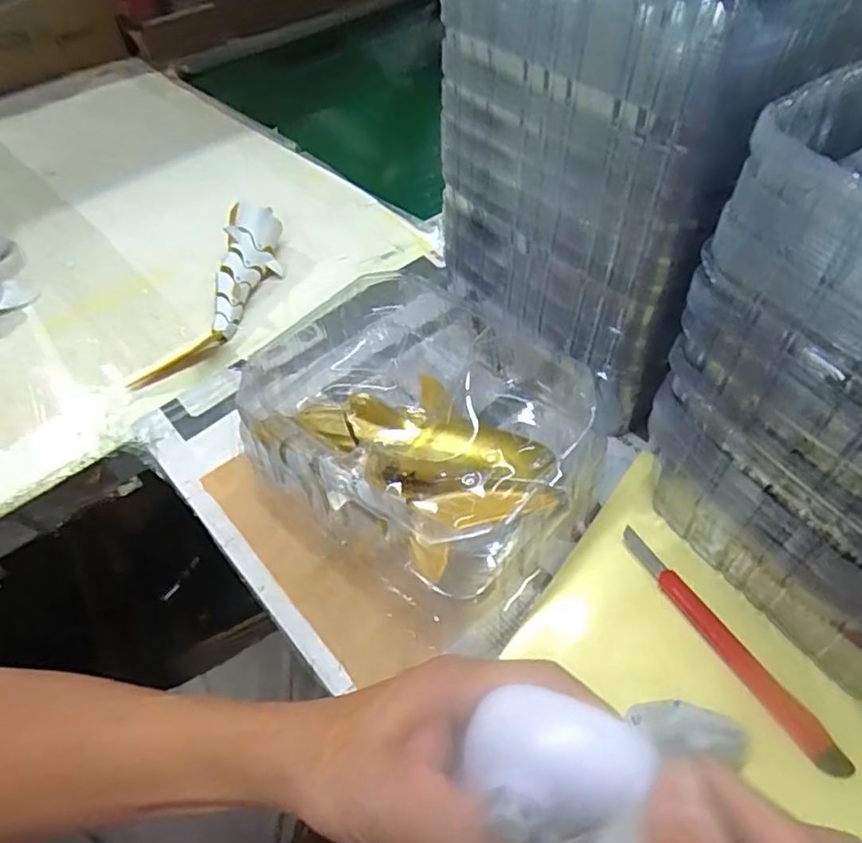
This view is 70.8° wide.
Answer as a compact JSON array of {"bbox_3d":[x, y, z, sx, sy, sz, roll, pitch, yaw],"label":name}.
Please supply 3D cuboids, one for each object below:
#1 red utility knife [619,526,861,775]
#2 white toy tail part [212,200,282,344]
[{"bbox_3d":[0.165,0.123,0.344,0.015,0.008,0.156,-26,54,-16],"label":"red utility knife"},{"bbox_3d":[-0.168,-0.135,0.548,0.048,0.046,0.147,0,51,3],"label":"white toy tail part"}]

